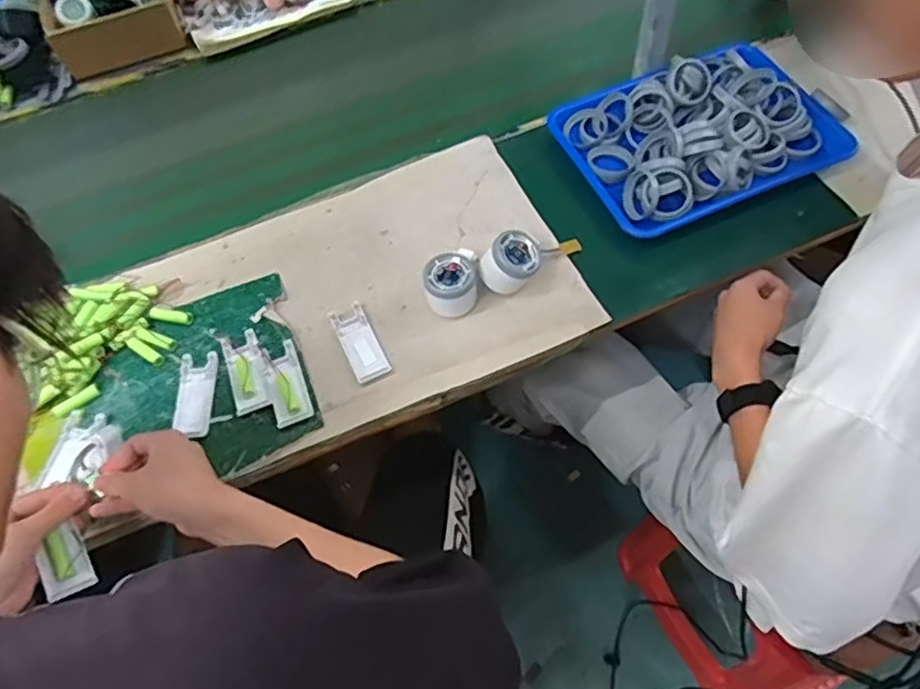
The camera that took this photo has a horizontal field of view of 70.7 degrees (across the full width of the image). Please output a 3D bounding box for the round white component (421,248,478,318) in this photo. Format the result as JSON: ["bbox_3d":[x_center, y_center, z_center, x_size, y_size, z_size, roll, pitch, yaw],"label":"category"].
[{"bbox_3d":[-0.010,-0.072,0.754,0.060,0.049,0.061,-2,58,4],"label":"round white component"}]

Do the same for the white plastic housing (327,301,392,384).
[{"bbox_3d":[-0.113,-0.003,0.735,0.040,0.012,0.097,-25,59,-11],"label":"white plastic housing"}]

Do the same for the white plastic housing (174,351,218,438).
[{"bbox_3d":[-0.299,0.055,0.733,0.042,0.004,0.104,-6,57,1],"label":"white plastic housing"}]

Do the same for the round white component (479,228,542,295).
[{"bbox_3d":[0.059,-0.096,0.746,0.065,0.045,0.063,-33,83,-21],"label":"round white component"}]

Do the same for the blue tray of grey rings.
[{"bbox_3d":[0.313,-0.282,0.859,0.337,0.066,0.258,-22,59,-9],"label":"blue tray of grey rings"}]

